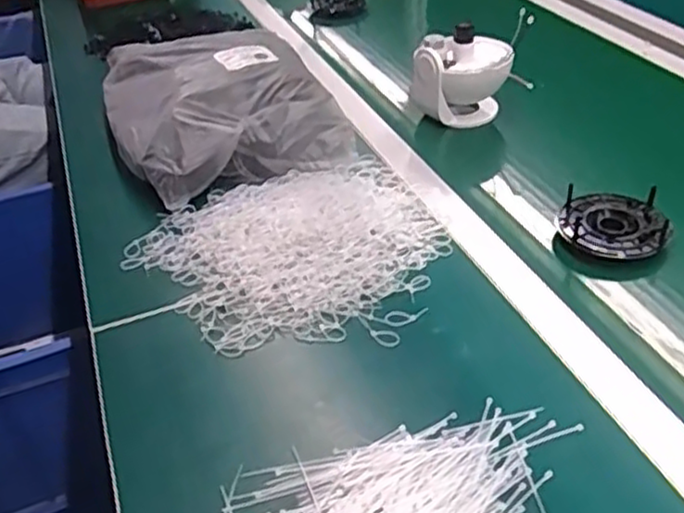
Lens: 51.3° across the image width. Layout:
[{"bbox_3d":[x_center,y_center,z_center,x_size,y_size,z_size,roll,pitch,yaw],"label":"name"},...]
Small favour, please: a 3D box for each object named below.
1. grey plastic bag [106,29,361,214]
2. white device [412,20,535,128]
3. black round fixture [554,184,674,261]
[{"bbox_3d":[-0.156,-0.195,0.890,0.259,0.083,0.331,-17,39,-16],"label":"grey plastic bag"},{"bbox_3d":[0.149,-0.214,0.877,0.122,0.103,0.085,-12,38,-9],"label":"white device"},{"bbox_3d":[0.256,-0.028,0.676,0.100,0.027,0.092,-3,37,2],"label":"black round fixture"}]

